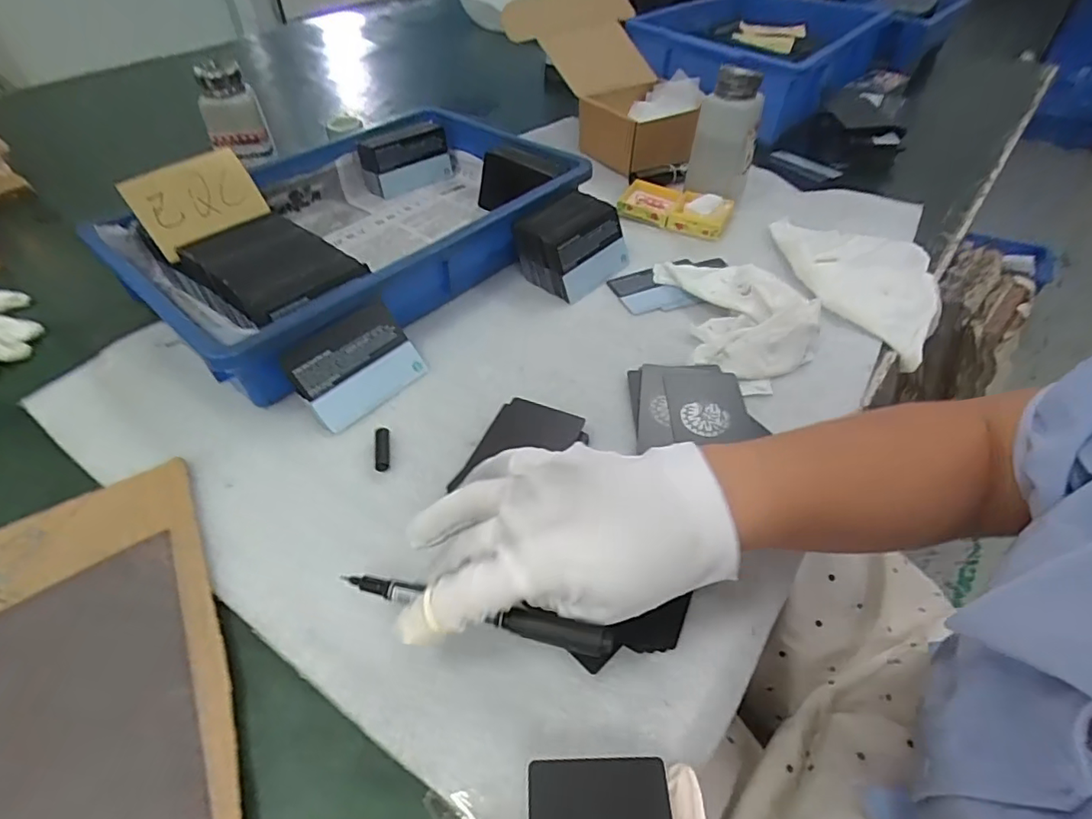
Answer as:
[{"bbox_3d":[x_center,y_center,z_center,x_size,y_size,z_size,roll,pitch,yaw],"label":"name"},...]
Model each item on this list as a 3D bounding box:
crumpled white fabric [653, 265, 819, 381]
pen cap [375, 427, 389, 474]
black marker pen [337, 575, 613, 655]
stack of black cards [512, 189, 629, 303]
[{"bbox_3d":[0.159,-0.085,0.464,0.102,0.020,0.144,-8,46,-7],"label":"crumpled white fabric"},{"bbox_3d":[-0.107,0.026,0.369,0.009,0.009,0.032,-7,46,-5],"label":"pen cap"},{"bbox_3d":[-0.035,0.091,0.261,0.132,0.009,0.012,7,46,17],"label":"black marker pen"},{"bbox_3d":[0.025,-0.146,0.502,0.094,0.053,0.066,-34,54,-28],"label":"stack of black cards"}]

